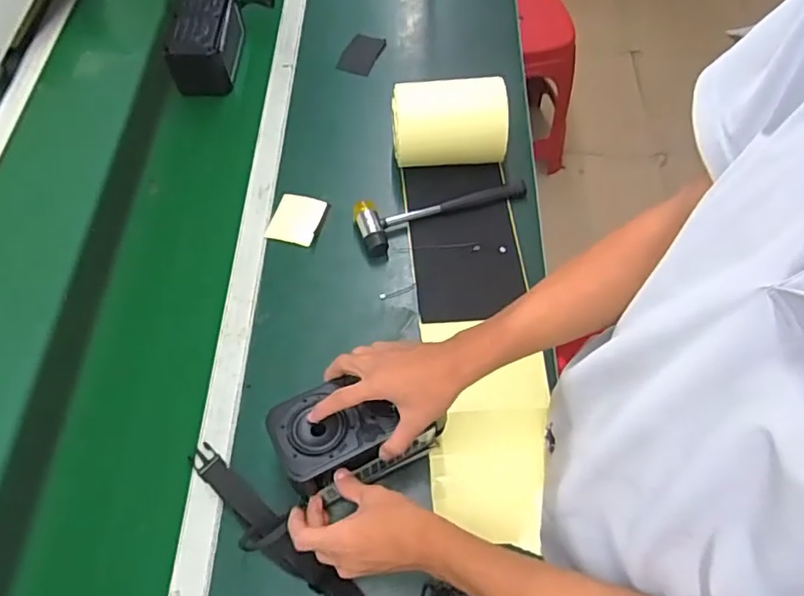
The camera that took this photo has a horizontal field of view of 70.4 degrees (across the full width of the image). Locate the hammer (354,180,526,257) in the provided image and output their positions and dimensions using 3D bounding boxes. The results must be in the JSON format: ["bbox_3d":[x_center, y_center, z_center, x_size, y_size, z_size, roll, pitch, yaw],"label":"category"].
[{"bbox_3d":[0.058,-0.132,0.812,0.250,0.030,0.070,-20,65,-11],"label":"hammer"}]

